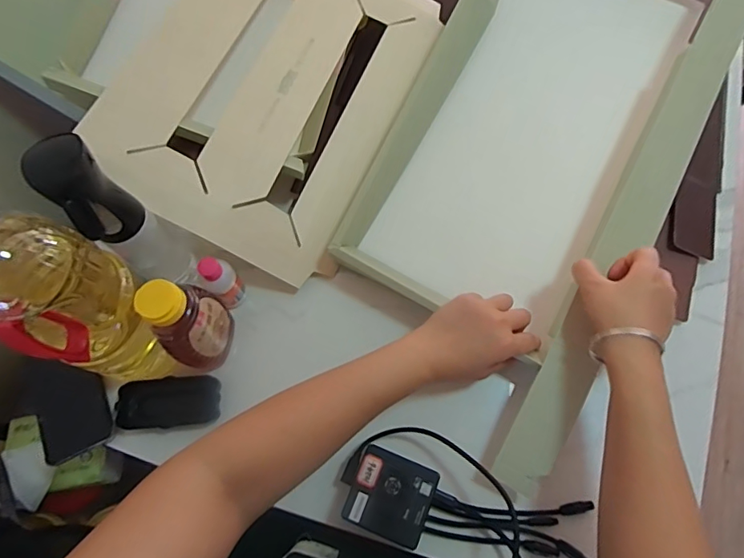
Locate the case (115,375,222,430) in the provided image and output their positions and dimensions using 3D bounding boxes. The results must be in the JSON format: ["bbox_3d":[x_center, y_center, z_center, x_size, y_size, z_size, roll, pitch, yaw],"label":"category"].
[{"bbox_3d":[-0.226,0.140,0.557,0.114,0.031,0.054,-6,69,0],"label":"case"}]

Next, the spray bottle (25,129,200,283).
[{"bbox_3d":[-0.243,-0.050,0.493,0.058,0.228,0.061,37,75,15],"label":"spray bottle"}]

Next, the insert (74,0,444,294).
[{"bbox_3d":[-0.114,-0.232,0.598,0.293,0.053,0.426,25,75,-12],"label":"insert"}]

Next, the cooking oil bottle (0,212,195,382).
[{"bbox_3d":[-0.265,0.021,0.438,0.101,0.265,0.103,27,73,12],"label":"cooking oil bottle"}]

